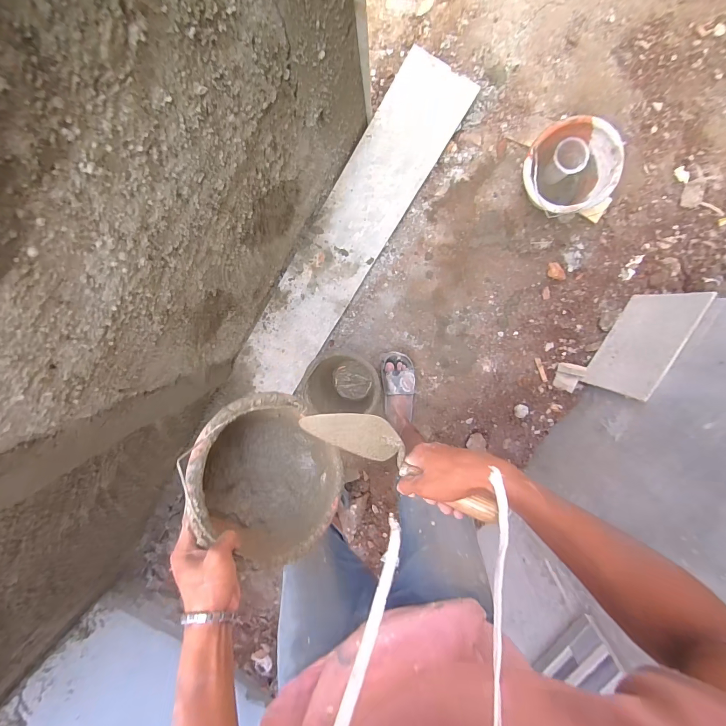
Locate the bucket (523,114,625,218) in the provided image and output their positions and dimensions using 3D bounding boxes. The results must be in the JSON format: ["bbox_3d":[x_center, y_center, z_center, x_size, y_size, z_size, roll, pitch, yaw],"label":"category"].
[{"bbox_3d":[0.581,-0.560,1.037,0.237,0.171,0.246,1,102,3],"label":"bucket"}]

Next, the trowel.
[{"bbox_3d":[0.043,0.132,0.498,0.302,0.079,0.058,20,95,39],"label":"trowel"}]

